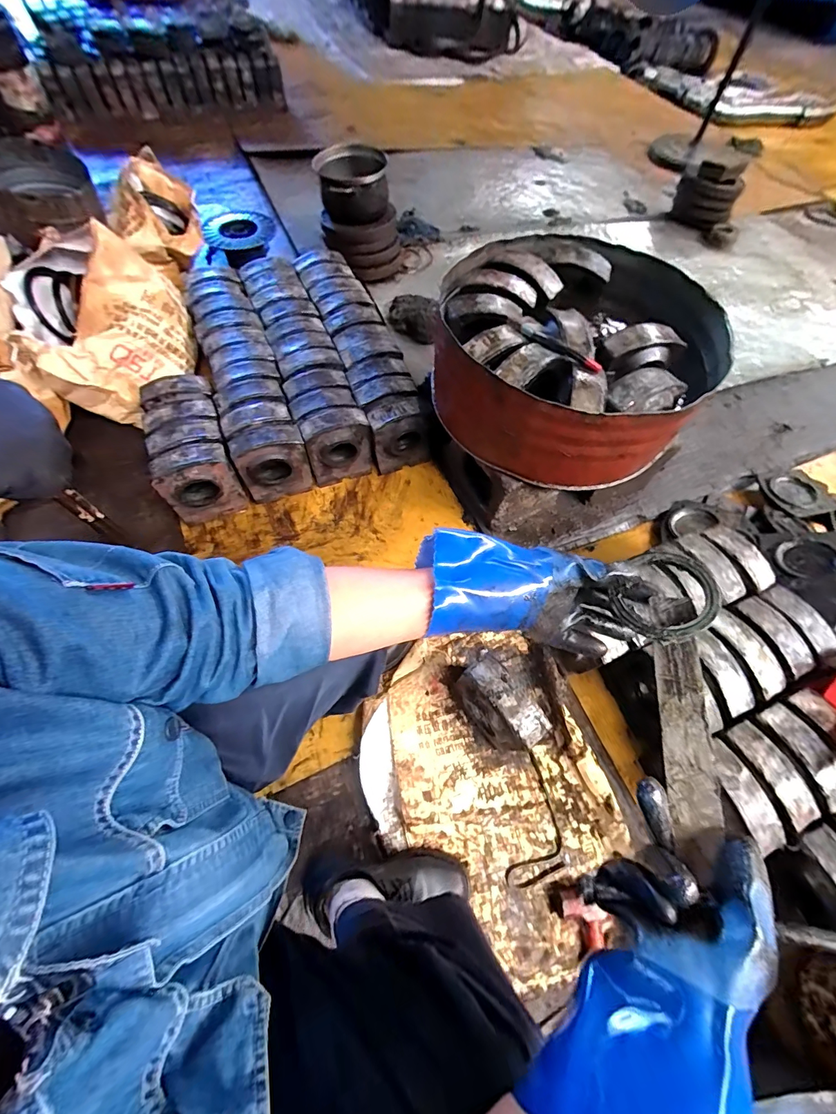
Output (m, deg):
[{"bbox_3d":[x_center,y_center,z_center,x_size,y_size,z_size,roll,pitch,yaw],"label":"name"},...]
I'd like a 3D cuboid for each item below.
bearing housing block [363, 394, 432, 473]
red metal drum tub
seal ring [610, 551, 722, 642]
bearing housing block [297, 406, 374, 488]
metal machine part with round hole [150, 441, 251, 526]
[{"bbox_3d":[-0.046,-0.302,1.012,0.145,0.174,0.095,-15,66,-9],"label":"bearing housing block"},{"bbox_3d":[0.305,-0.411,0.841,0.514,0.191,0.507,2,63,-3],"label":"red metal drum tub"},{"bbox_3d":[0.228,0.033,0.369,0.078,0.014,0.087,3,62,23],"label":"seal ring"},{"bbox_3d":[-0.195,-0.272,0.993,0.152,0.177,0.081,-19,66,-11],"label":"bearing housing block"},{"bbox_3d":[-0.494,-0.163,0.929,0.156,0.179,0.082,-26,68,-13],"label":"metal machine part with round hole"}]

